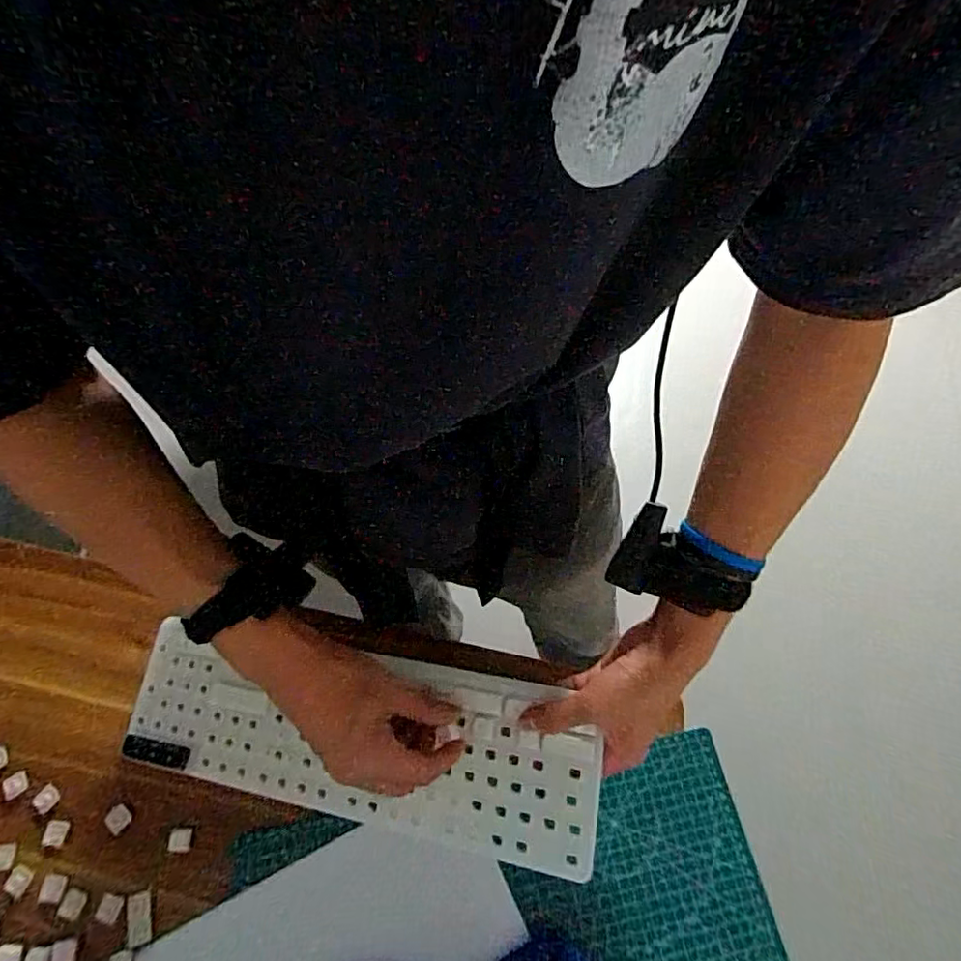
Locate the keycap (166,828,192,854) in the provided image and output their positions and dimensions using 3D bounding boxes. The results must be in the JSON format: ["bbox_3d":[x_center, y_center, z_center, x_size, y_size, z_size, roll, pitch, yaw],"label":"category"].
[{"bbox_3d":[-0.267,0.318,0.514,0.020,0.005,0.019,-4,62,-1],"label":"keycap"}]

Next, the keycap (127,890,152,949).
[{"bbox_3d":[-0.288,0.368,0.489,0.019,0.004,0.037,-13,63,-6],"label":"keycap"}]

